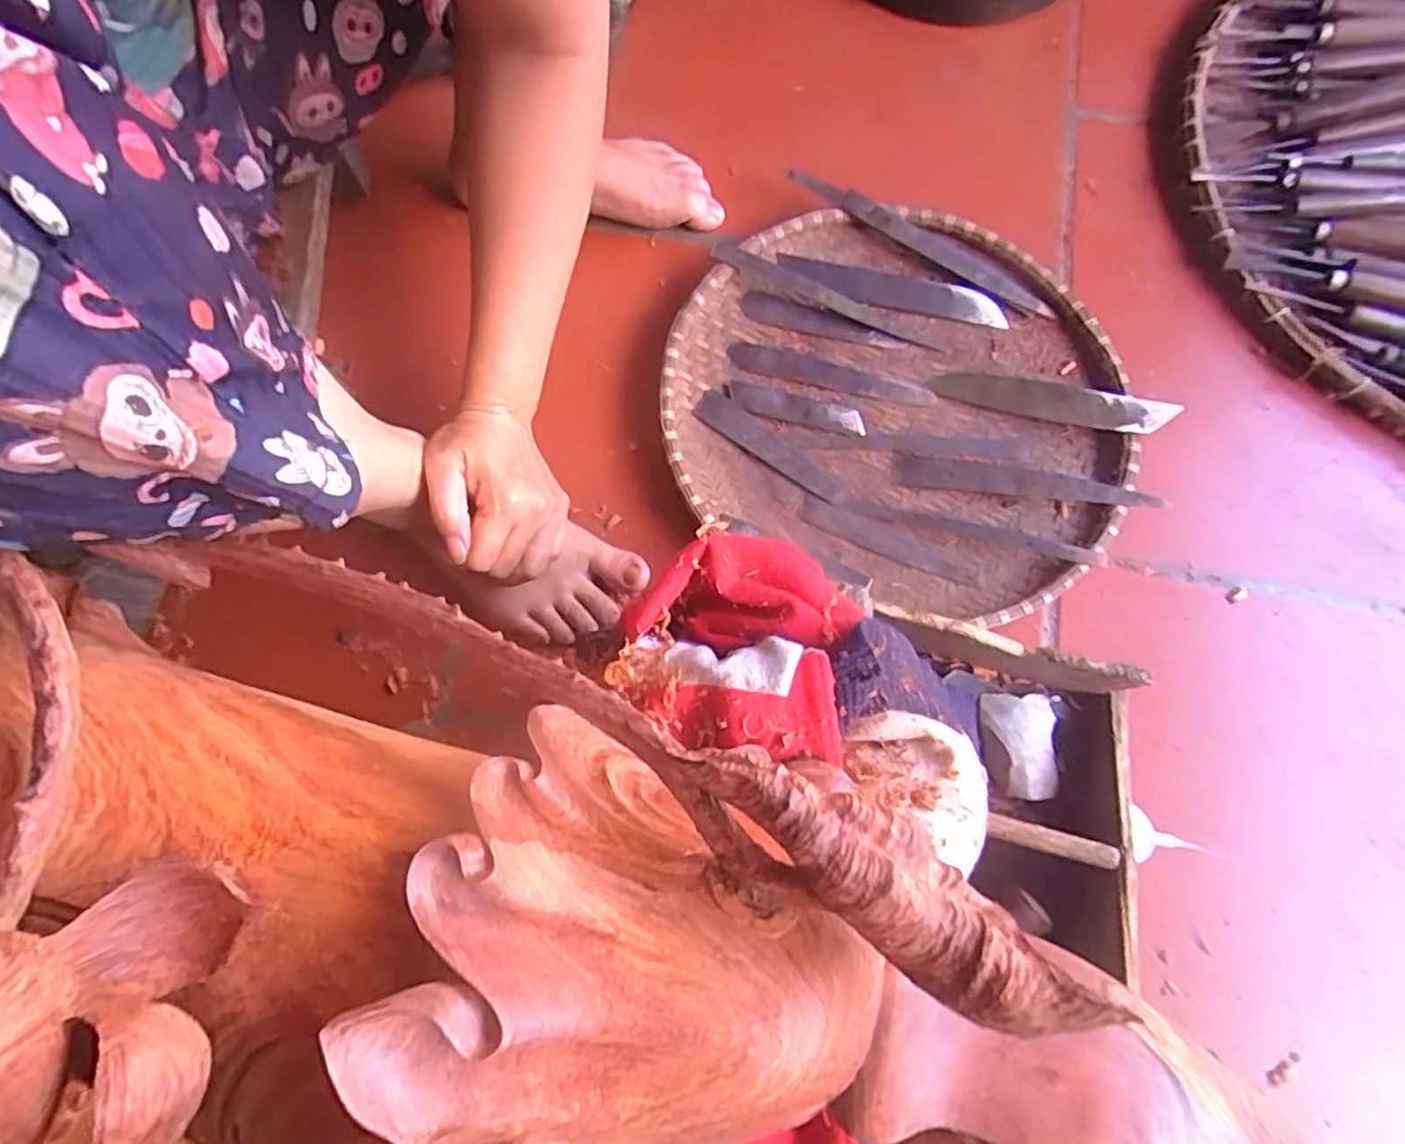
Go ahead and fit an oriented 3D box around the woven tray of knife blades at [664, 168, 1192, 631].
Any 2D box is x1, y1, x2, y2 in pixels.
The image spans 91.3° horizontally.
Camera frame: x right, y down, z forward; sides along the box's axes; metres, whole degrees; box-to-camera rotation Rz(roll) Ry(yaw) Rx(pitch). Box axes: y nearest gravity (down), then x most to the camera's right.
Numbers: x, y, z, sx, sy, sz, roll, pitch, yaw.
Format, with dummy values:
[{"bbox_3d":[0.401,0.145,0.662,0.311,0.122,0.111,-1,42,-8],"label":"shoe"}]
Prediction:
[{"bbox_3d":[0.150,-0.130,0.521,0.354,0.031,0.318,18,76,5],"label":"woven tray of knife blades"}]

